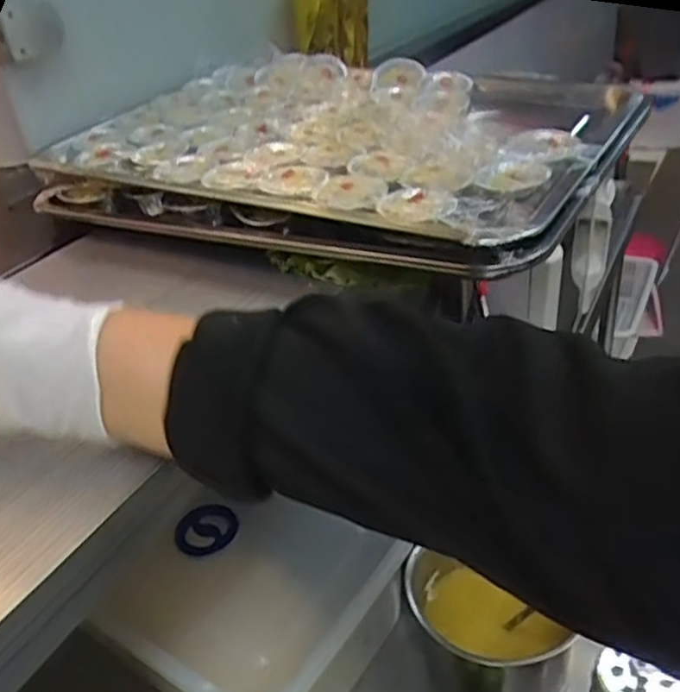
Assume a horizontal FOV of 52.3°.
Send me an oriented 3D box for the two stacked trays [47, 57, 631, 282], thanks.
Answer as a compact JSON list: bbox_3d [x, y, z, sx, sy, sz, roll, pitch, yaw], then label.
[{"bbox_3d":[-0.002,-0.193,0.629,0.495,0.065,0.333,13,38,31],"label":"two stacked trays"}]

